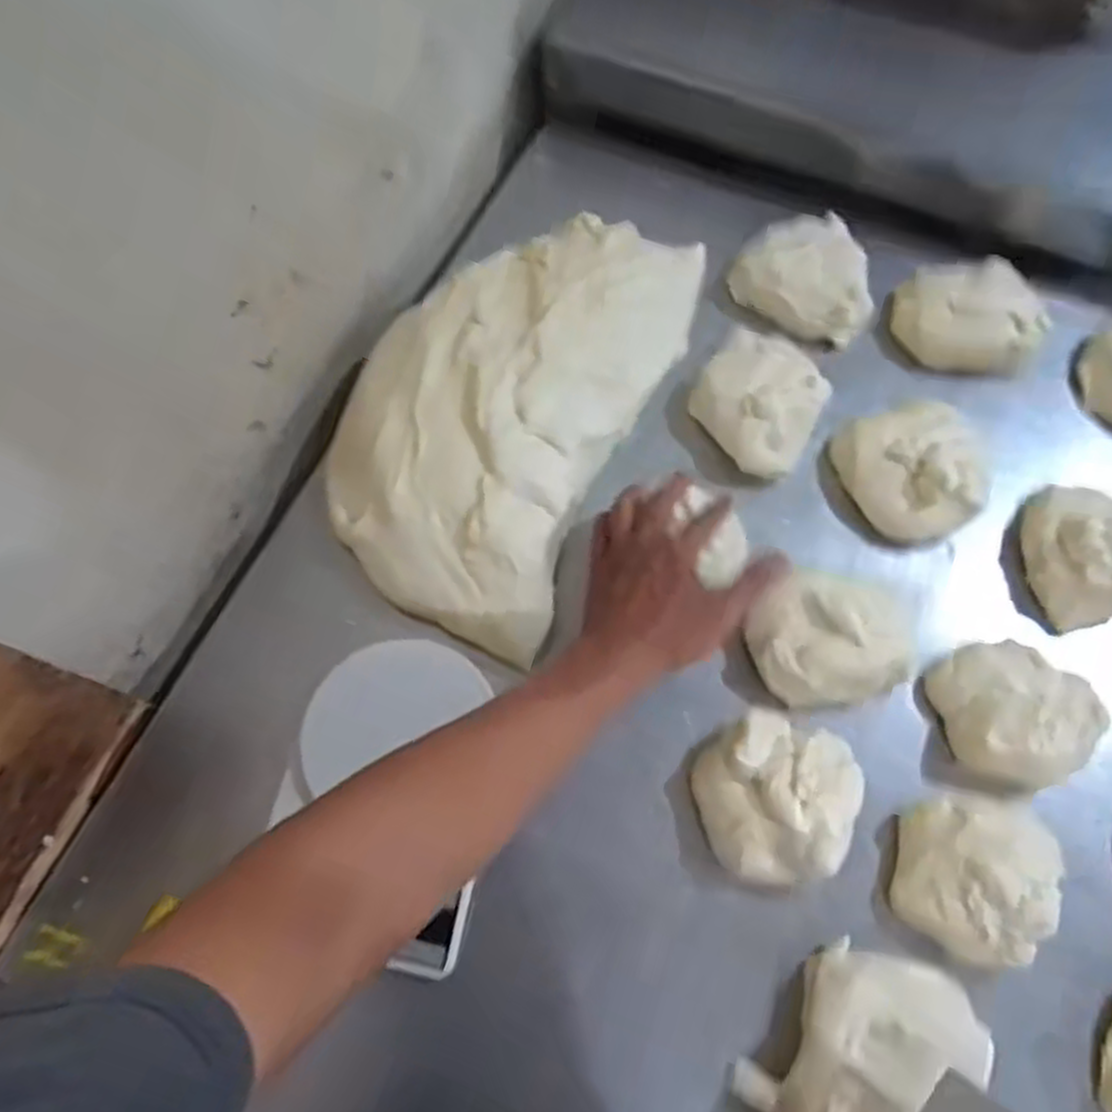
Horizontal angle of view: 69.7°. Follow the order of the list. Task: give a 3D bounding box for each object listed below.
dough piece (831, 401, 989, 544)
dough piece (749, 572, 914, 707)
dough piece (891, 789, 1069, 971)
[{"bbox_3d":[0.288,-0.072,0.642,0.101,0.052,0.115,-17,69,-5],"label":"dough piece"},{"bbox_3d":[0.203,0.055,0.592,0.117,0.041,0.105,-19,69,-5],"label":"dough piece"},{"bbox_3d":[0.280,0.212,0.529,0.096,0.040,0.102,20,70,9],"label":"dough piece"}]

